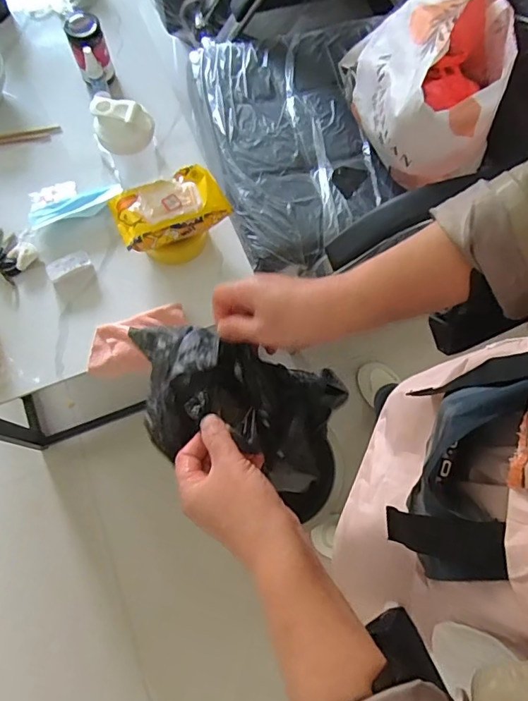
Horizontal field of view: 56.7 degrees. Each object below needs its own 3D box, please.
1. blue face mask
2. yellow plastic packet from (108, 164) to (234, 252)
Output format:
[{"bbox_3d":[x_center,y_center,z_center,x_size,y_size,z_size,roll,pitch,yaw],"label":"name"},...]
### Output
[{"bbox_3d":[-0.344,-0.267,0.897,0.171,0.022,0.052,-21,74,-8],"label":"blue face mask"},{"bbox_3d":[-0.158,-0.242,0.827,0.191,0.039,0.108,-17,74,-6],"label":"yellow plastic packet"}]

